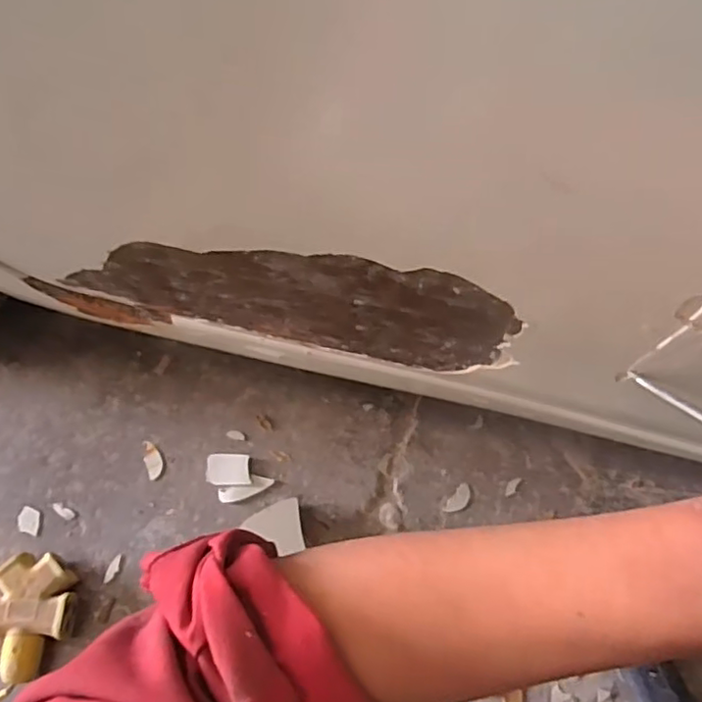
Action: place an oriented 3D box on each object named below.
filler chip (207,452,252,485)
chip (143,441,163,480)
[{"bbox_3d":[-0.138,0.134,0.711,0.050,0.009,0.036,2,64,-1],"label":"filler chip"},{"bbox_3d":[-0.228,0.123,0.718,0.020,0.005,0.047,-24,67,-12],"label":"chip"}]

